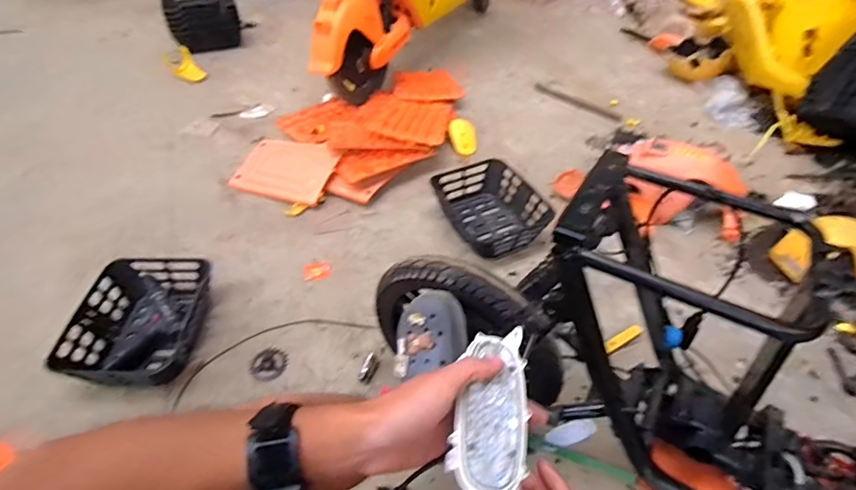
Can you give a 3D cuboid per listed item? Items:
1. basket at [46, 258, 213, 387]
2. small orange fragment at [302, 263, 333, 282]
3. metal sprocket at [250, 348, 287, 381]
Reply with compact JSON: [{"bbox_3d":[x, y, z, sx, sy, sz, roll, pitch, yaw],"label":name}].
[{"bbox_3d":[-0.672,0.178,1.119,0.271,0.113,0.331,-2,47,-2],"label":"basket"},{"bbox_3d":[-0.304,0.072,1.288,0.076,0.010,0.048,-12,48,-11],"label":"small orange fragment"},{"bbox_3d":[-0.373,0.281,1.098,0.086,0.009,0.083,0,47,0],"label":"metal sprocket"}]

